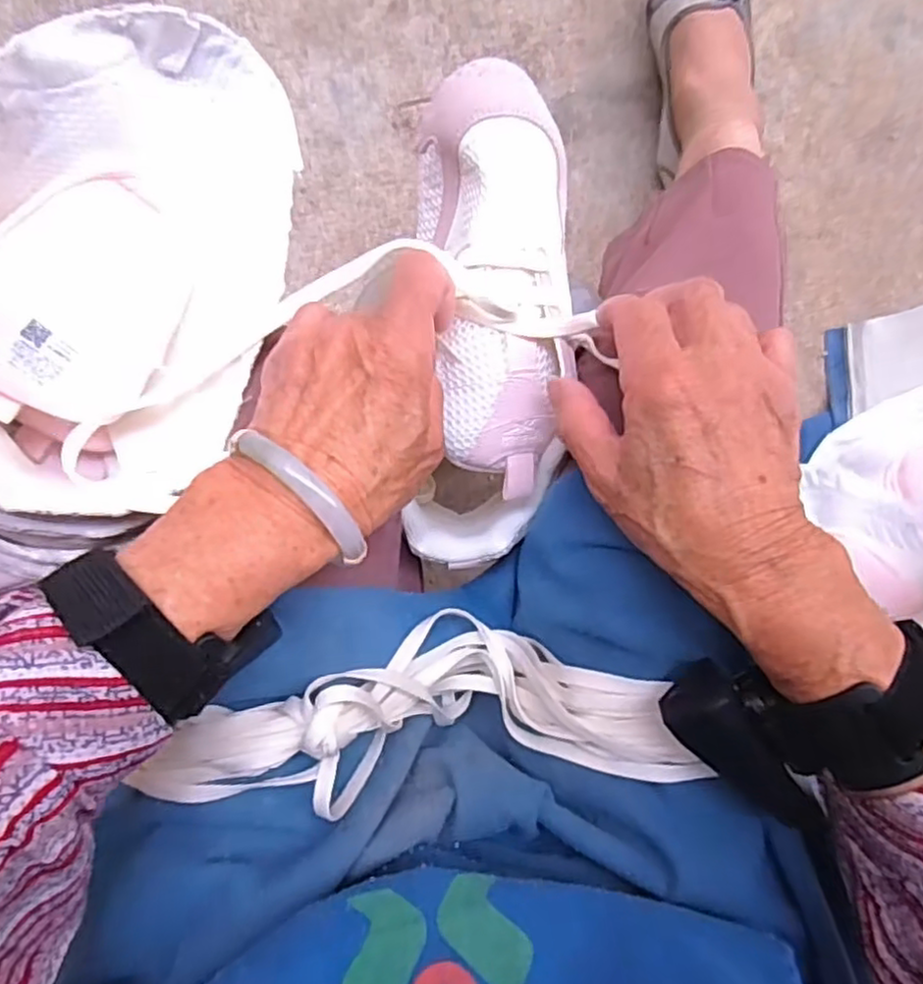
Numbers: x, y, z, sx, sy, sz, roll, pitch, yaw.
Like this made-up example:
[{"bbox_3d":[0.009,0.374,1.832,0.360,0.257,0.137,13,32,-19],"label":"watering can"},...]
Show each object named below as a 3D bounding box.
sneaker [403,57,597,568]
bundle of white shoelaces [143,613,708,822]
[{"bbox_3d":[0.014,-0.079,0.344,0.075,0.074,0.233,0,101,-2],"label":"sneaker"},{"bbox_3d":[-0.024,0.103,0.336,0.245,0.092,0.074,-4,99,0],"label":"bundle of white shoelaces"}]

